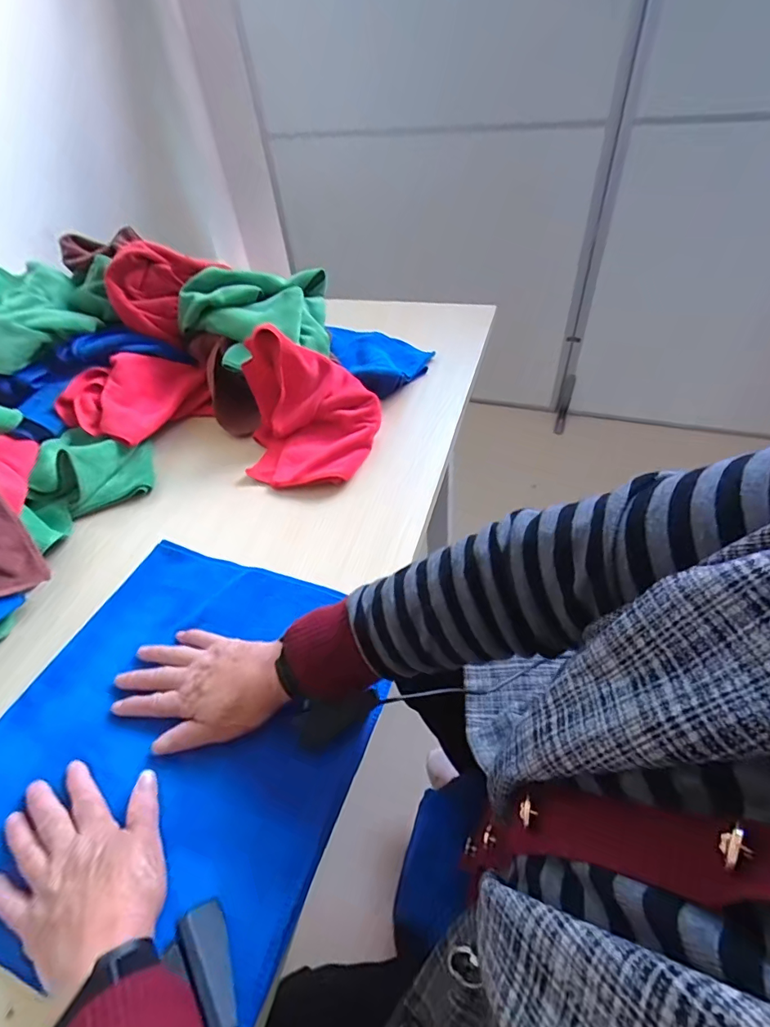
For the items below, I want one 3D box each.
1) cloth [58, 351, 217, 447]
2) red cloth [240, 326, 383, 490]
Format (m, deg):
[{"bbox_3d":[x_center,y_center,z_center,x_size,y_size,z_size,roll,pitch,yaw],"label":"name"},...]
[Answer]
[{"bbox_3d":[-0.383,-0.186,0.749,0.148,0.087,0.209,19,52,22],"label":"cloth"},{"bbox_3d":[-0.105,-0.152,0.659,0.188,0.137,0.206,-4,47,2],"label":"red cloth"}]

